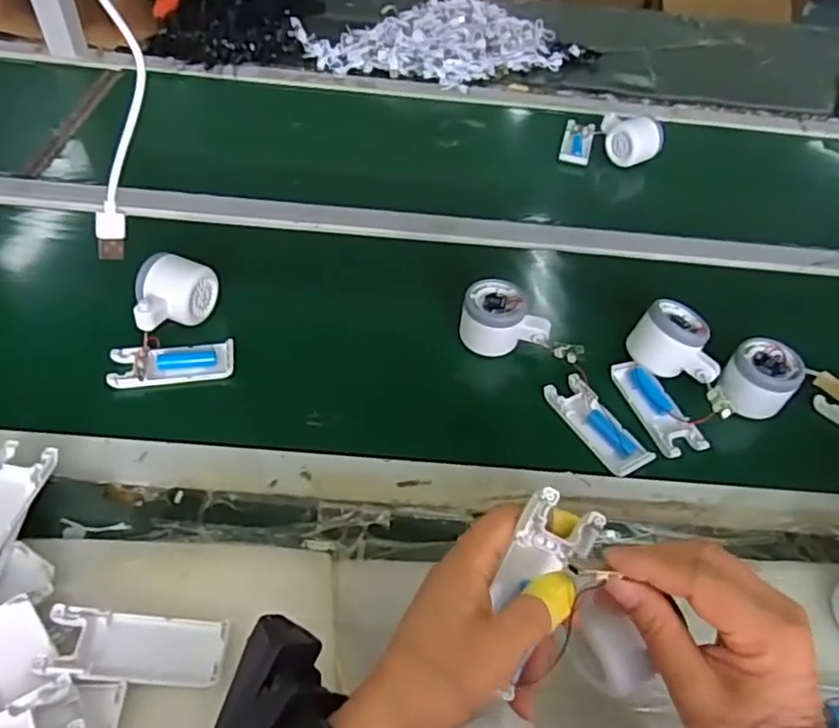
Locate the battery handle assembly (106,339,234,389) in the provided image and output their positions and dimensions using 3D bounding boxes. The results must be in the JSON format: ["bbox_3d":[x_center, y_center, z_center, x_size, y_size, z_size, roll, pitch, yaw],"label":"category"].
[{"bbox_3d":[-0.221,-0.002,0.571,0.103,0.012,0.045,-9,49,-11],"label":"battery handle assembly"}]

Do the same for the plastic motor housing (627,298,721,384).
[{"bbox_3d":[0.244,-0.018,0.599,0.083,0.053,0.054,28,51,20],"label":"plastic motor housing"}]

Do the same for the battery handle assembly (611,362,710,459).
[{"bbox_3d":[0.214,0.039,0.578,0.040,0.014,0.103,-15,50,-16],"label":"battery handle assembly"}]

